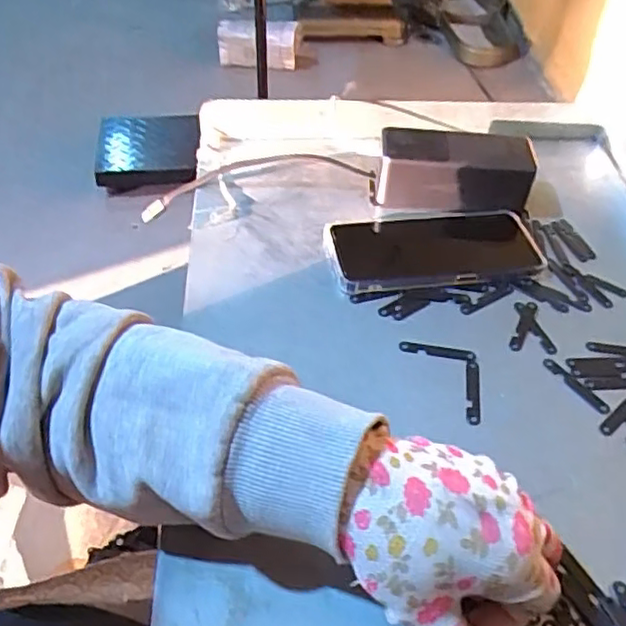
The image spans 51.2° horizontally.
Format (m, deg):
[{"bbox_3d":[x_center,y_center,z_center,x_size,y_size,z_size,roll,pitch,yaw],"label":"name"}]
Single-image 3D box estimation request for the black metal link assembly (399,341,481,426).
[{"bbox_3d":[0.096,0.039,0.440,0.038,0.004,0.076,-24,51,-23],"label":"black metal link assembly"}]

